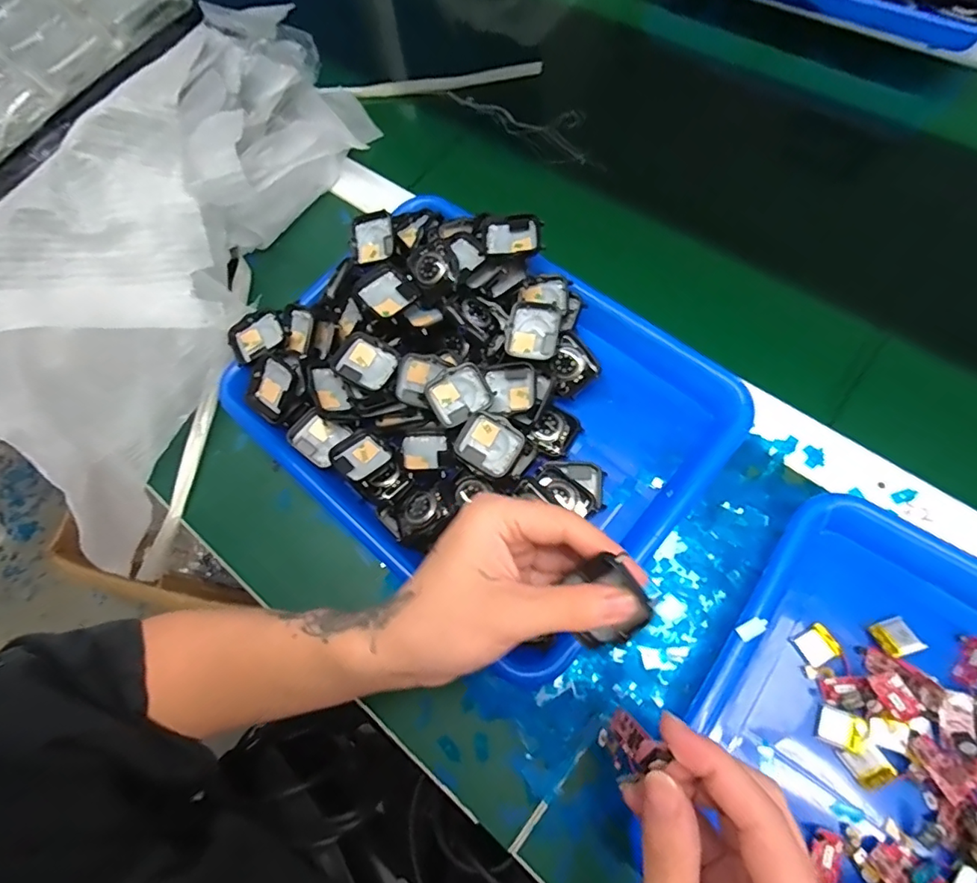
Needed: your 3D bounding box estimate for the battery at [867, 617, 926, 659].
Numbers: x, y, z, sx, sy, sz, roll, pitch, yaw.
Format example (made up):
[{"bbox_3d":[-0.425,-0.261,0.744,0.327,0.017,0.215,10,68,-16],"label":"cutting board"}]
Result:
[{"bbox_3d":[0.241,0.115,0.304,0.021,0.004,0.021,-17,46,-1],"label":"battery"}]

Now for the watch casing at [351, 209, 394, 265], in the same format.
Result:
[{"bbox_3d":[-0.096,-0.169,0.426,0.035,0.010,0.040,-11,86,8],"label":"watch casing"}]

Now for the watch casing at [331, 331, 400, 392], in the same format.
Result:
[{"bbox_3d":[-0.088,-0.057,0.372,0.042,0.012,0.037,34,76,2],"label":"watch casing"}]

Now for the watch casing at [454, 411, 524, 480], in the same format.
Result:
[{"bbox_3d":[0.001,0.002,0.358,0.042,0.014,0.036,26,75,17],"label":"watch casing"}]

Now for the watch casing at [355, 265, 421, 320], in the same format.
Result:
[{"bbox_3d":[-0.075,-0.111,0.380,0.038,0.009,0.046,-39,69,-7],"label":"watch casing"}]

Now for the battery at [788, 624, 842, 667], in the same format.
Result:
[{"bbox_3d":[0.196,0.122,0.307,0.021,0.004,0.020,-29,68,-4],"label":"battery"}]

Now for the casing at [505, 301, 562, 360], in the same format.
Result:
[{"bbox_3d":[0.033,-0.080,0.375,0.037,0.009,0.041,14,88,9],"label":"casing"}]

